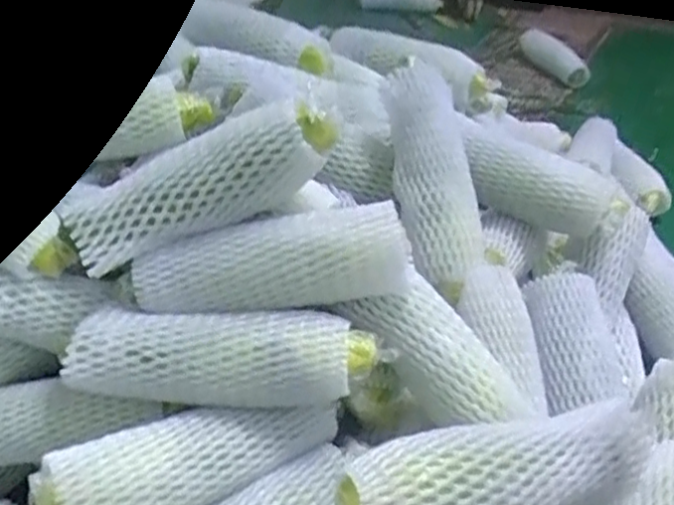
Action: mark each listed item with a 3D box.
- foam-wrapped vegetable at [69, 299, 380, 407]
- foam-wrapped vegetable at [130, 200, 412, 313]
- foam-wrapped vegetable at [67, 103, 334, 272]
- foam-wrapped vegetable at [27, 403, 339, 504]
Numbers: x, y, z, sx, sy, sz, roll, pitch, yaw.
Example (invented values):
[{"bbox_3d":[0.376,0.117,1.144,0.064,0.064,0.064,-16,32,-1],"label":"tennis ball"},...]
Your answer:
[{"bbox_3d":[-0.086,0.078,0.506,0.226,0.048,0.061,3,36,6],"label":"foam-wrapped vegetable"},{"bbox_3d":[-0.051,0.005,0.509,0.204,0.065,0.054,-5,36,-5],"label":"foam-wrapped vegetable"},{"bbox_3d":[-0.102,-0.049,0.518,0.218,0.065,0.056,-23,35,7],"label":"foam-wrapped vegetable"},{"bbox_3d":[-0.098,0.149,0.488,0.220,0.049,0.055,-8,34,-31],"label":"foam-wrapped vegetable"}]

